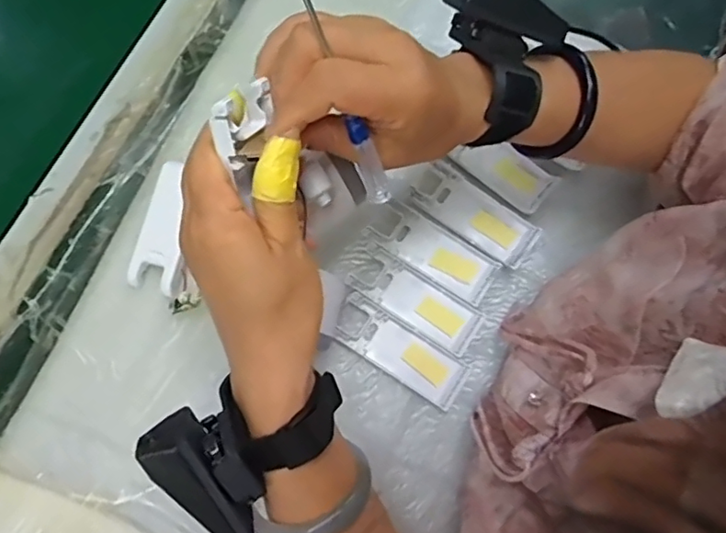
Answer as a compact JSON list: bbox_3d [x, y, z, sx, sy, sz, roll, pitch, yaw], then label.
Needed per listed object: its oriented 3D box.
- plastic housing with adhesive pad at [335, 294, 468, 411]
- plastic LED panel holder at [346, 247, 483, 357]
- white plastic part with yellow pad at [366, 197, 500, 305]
[{"bbox_3d":[0.028,0.064,0.433,0.105,0.006,0.037,34,81,7],"label":"plastic housing with adhesive pad"},{"bbox_3d":[0.041,0.025,0.440,0.100,0.010,0.039,33,81,7],"label":"plastic LED panel holder"},{"bbox_3d":[0.057,-0.012,0.446,0.098,0.012,0.036,32,81,6],"label":"white plastic part with yellow pad"}]

